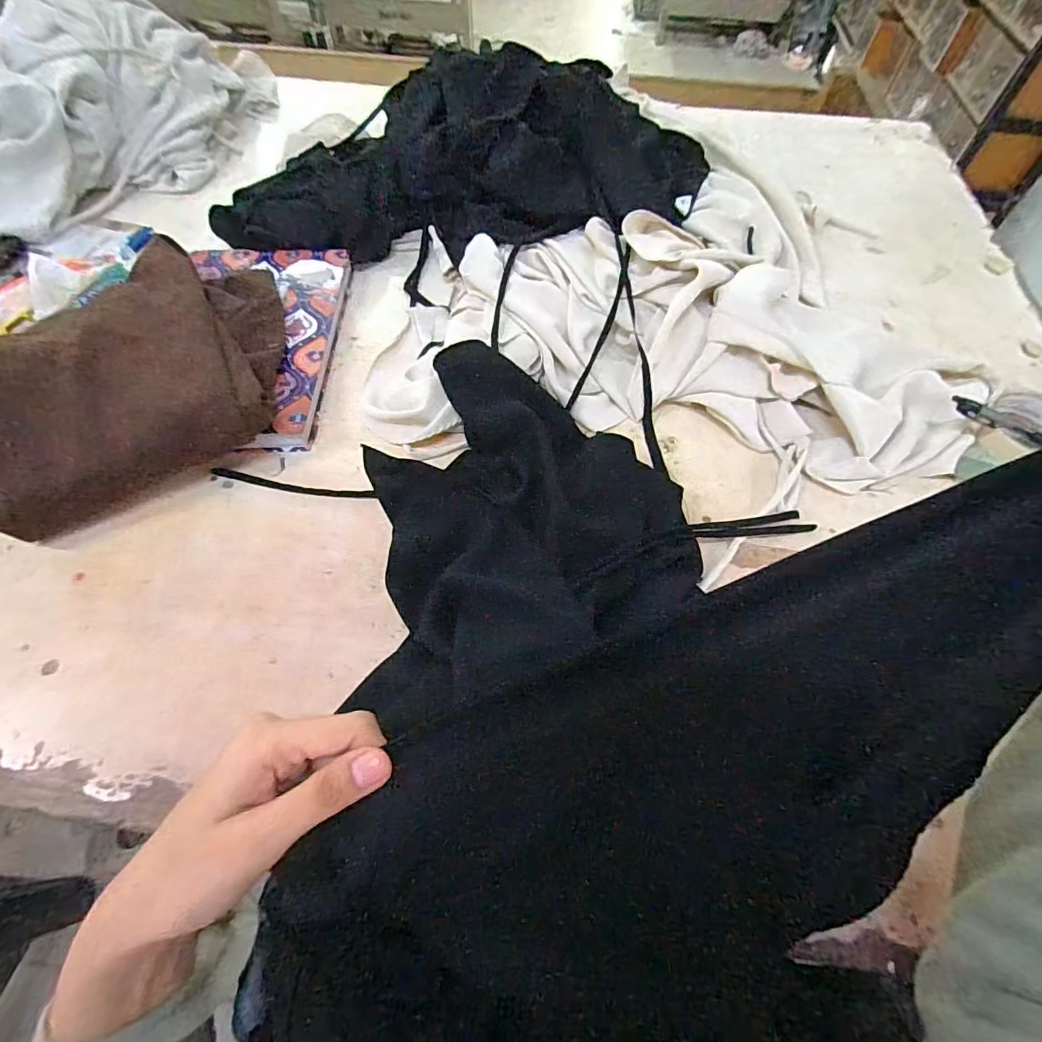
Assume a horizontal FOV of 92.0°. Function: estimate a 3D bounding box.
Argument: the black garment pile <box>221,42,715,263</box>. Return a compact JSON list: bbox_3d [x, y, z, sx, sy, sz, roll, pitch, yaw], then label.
[{"bbox_3d":[-0.060,-0.464,0.649,0.575,0.116,0.300,8,59,4],"label":"black garment pile"}]

